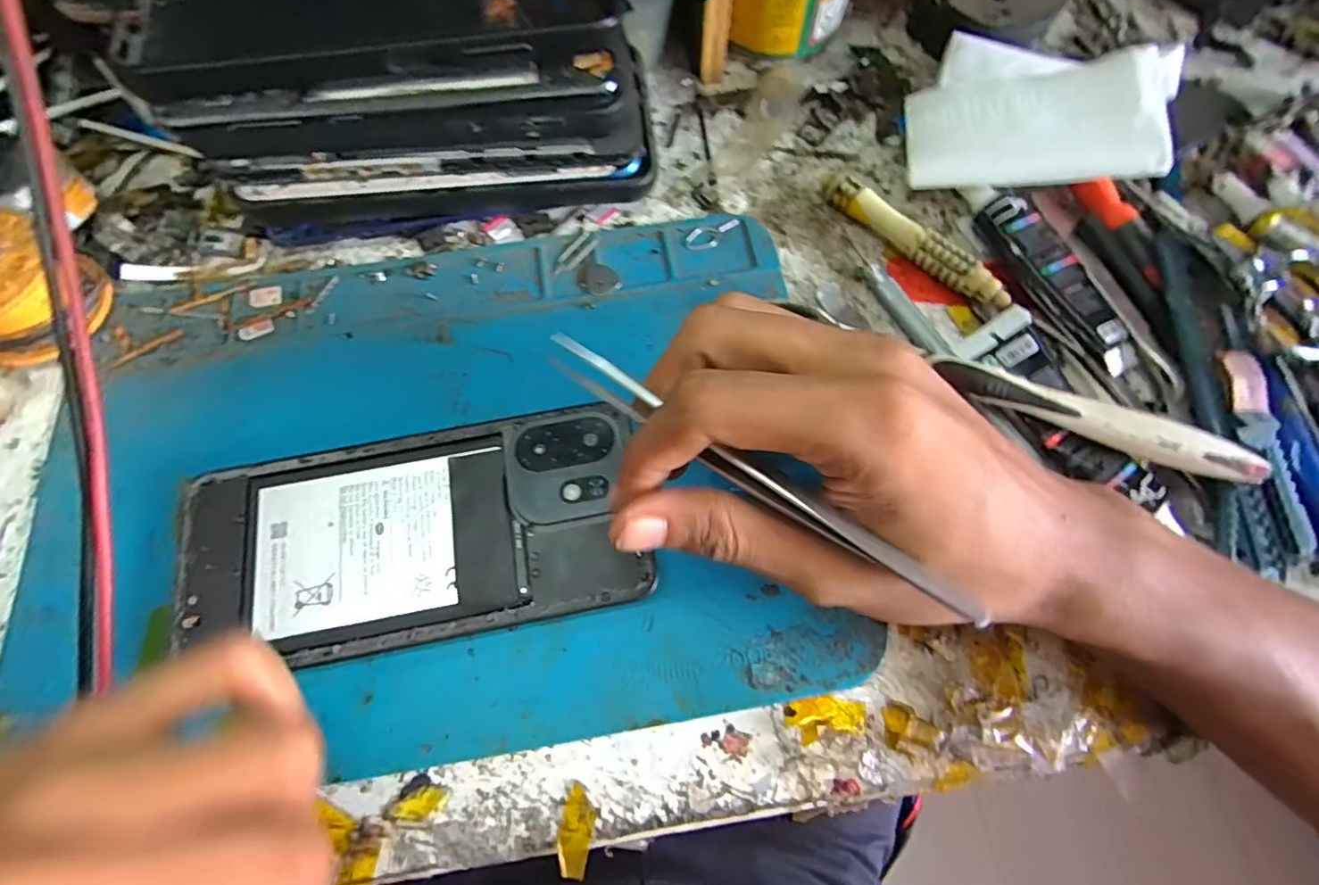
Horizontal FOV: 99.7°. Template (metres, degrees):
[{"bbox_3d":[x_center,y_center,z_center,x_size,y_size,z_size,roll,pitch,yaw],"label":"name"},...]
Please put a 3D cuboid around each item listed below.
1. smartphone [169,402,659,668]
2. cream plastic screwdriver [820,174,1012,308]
[{"bbox_3d":[-0.086,0.031,0.194,0.156,0.004,0.074,-10,71,-3],"label":"smartphone"},{"bbox_3d":[0.108,-0.086,0.239,0.010,0.015,0.090,-43,76,-14],"label":"cream plastic screwdriver"}]

